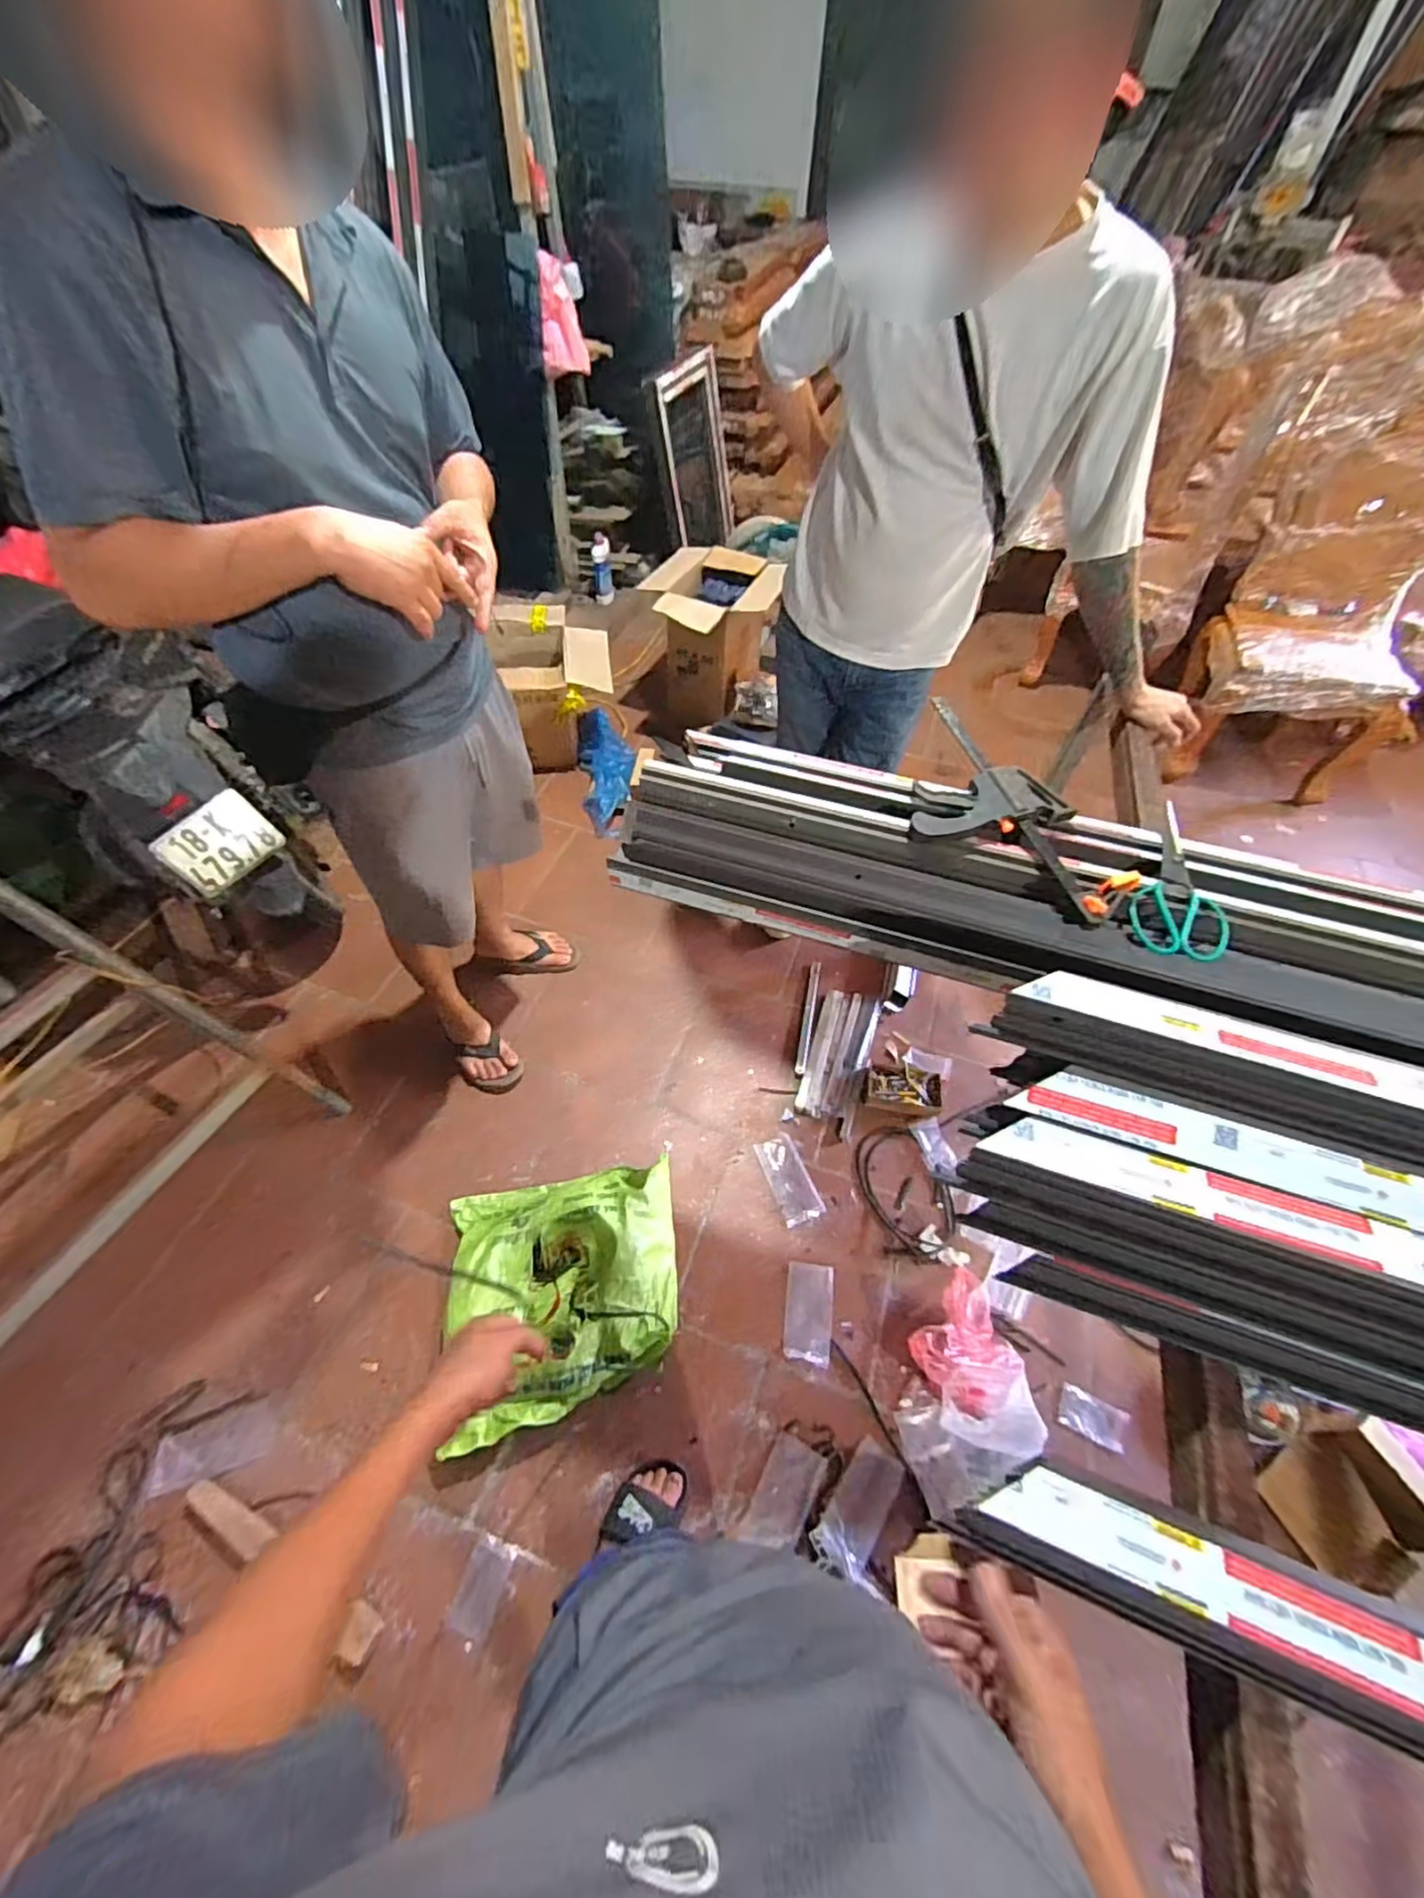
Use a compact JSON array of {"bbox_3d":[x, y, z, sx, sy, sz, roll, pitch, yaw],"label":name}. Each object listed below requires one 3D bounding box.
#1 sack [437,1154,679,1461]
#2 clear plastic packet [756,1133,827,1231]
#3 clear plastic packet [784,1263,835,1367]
[{"bbox_3d":[-0.287,0.659,1.286,0.455,0.145,0.441,-7,53,-8],"label":"sack"},{"bbox_3d":[0.175,0.519,1.500,0.090,0.016,0.194,-16,54,-14],"label":"clear plastic packet"},{"bbox_3d":[0.200,0.736,1.344,0.098,0.024,0.179,8,52,4],"label":"clear plastic packet"}]

